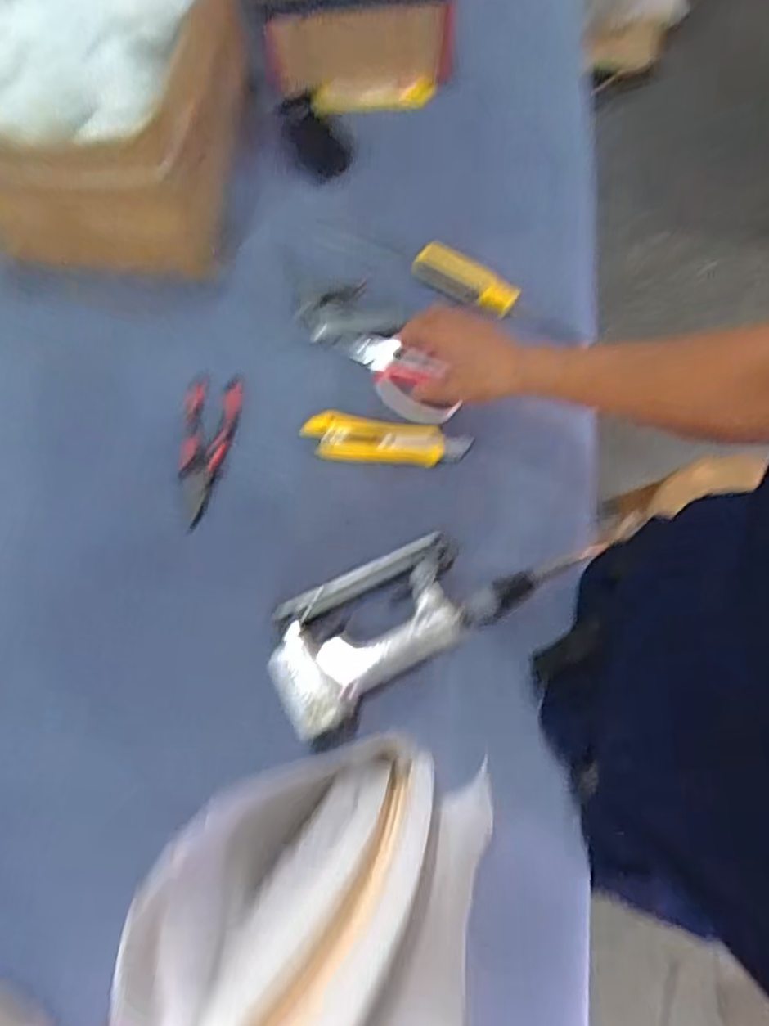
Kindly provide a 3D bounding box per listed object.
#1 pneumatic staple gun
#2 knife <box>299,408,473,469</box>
[{"bbox_3d":[0.016,0.088,0.607,0.242,0.040,0.123,-32,76,-8],"label":"pneumatic staple gun"},{"bbox_3d":[0.003,-0.074,0.656,0.164,0.025,0.047,3,74,2],"label":"knife"}]

